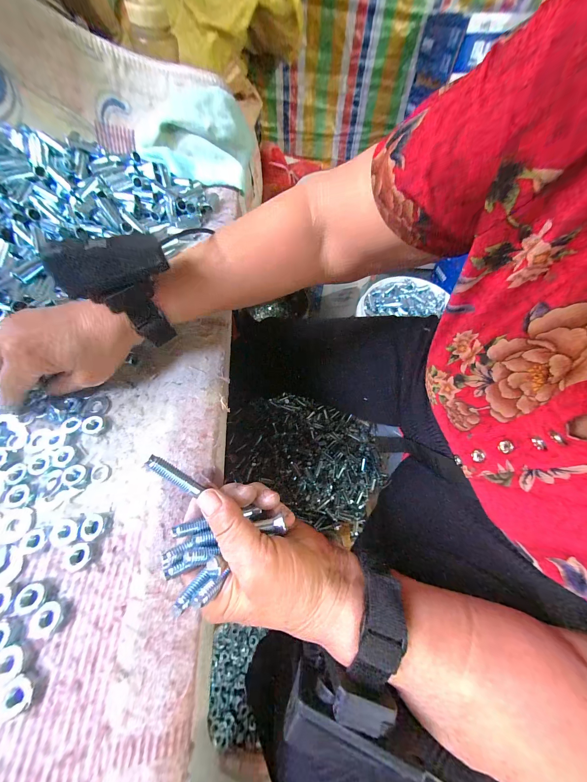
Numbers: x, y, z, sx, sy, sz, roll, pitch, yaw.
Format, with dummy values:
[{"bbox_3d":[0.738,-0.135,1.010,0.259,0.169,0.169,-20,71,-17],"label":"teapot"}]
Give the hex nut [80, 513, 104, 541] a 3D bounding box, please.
[{"bbox_3d":[-0.146,0.098,0.183,0.015,0.004,0.017,-18,63,-14],"label":"hex nut"}]

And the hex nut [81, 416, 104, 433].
[{"bbox_3d":[-0.173,0.029,0.218,0.014,0.005,0.015,0,60,-4],"label":"hex nut"}]

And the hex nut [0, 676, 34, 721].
[{"bbox_3d":[-0.155,0.171,0.140,0.016,0.004,0.016,34,63,15],"label":"hex nut"}]

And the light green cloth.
[{"bbox_3d":[-0.160,-0.421,0.418,0.178,0.080,0.139,-1,60,-4],"label":"light green cloth"}]

